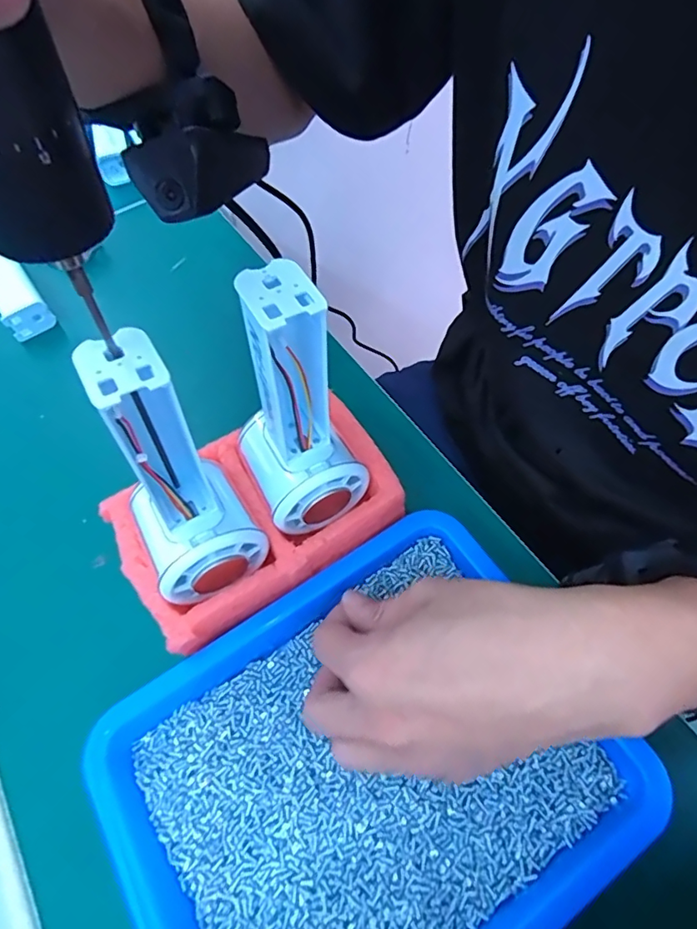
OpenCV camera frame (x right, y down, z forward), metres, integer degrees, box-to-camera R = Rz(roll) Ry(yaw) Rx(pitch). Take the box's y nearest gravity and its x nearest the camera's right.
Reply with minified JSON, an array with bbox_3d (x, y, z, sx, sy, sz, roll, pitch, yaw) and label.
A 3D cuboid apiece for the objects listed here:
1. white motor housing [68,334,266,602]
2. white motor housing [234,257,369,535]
[{"bbox_3d":[-0.079,0.008,0.226,0.053,0.134,0.058,-28,63,-11],"label":"white motor housing"},{"bbox_3d":[-0.028,-0.023,0.242,0.050,0.135,0.055,-24,62,-10],"label":"white motor housing"}]

